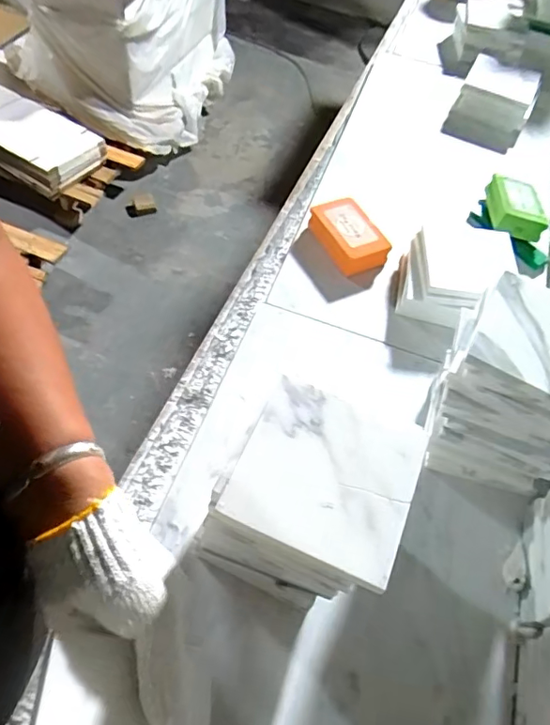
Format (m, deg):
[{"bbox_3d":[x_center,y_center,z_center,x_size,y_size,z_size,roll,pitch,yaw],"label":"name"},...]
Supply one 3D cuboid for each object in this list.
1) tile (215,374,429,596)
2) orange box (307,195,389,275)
[{"bbox_3d":[0.031,0.064,0.314,0.098,0.006,0.099,22,59,9],"label":"tile"},{"bbox_3d":[0.083,-0.146,0.612,0.051,0.035,0.092,-24,63,-18],"label":"orange box"}]

